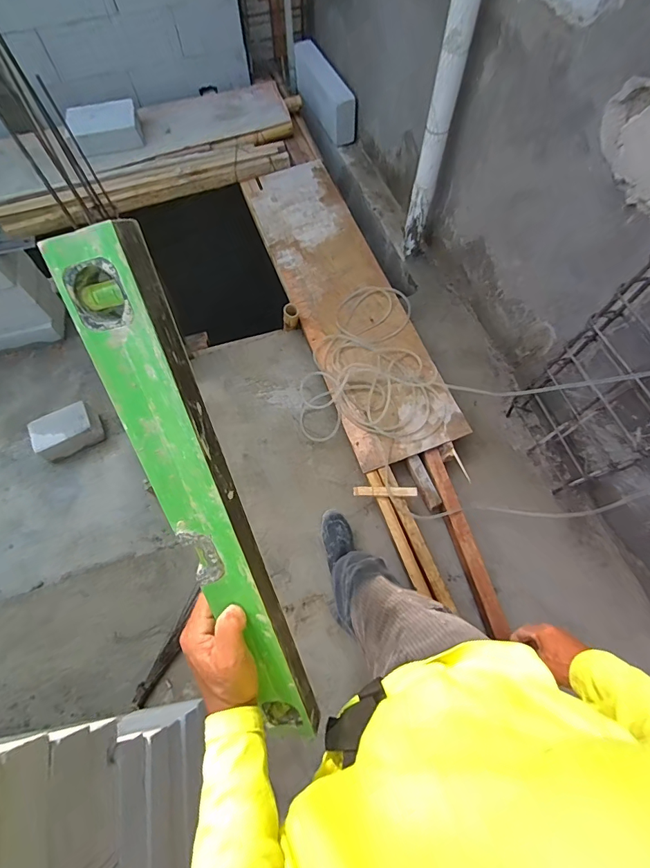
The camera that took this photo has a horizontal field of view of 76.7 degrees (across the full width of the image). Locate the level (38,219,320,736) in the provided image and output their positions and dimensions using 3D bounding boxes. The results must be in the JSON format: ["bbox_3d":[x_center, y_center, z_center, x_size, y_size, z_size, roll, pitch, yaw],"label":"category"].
[{"bbox_3d":[-0.088,0.099,0.353,0.062,0.500,0.028,-17,25,-5],"label":"level"}]

